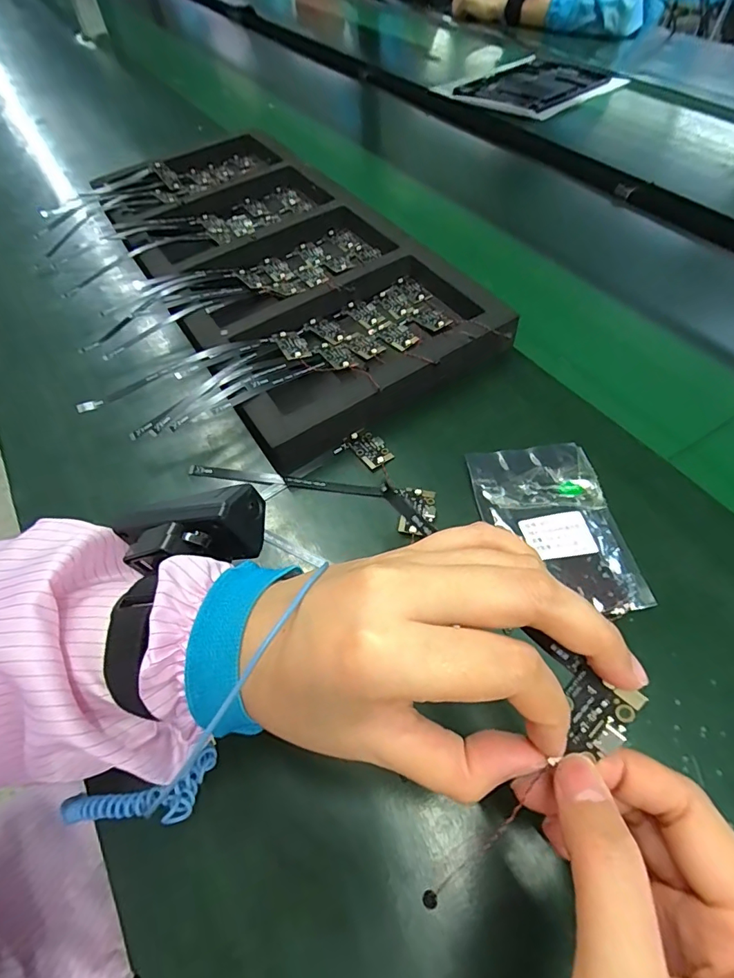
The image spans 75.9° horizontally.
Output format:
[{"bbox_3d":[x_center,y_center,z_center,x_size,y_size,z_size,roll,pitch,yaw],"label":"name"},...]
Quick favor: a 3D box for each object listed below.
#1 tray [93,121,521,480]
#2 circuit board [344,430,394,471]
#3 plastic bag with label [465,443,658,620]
[{"bbox_3d":[-0.103,-0.239,0.468,0.226,0.044,0.514,-28,60,-16],"label":"tray"},{"bbox_3d":[0.002,-0.030,0.346,0.021,0.006,0.035,-31,61,-18],"label":"circuit board"},{"bbox_3d":[0.117,0.022,0.298,0.080,0.009,0.120,-7,56,-3],"label":"plastic bag with label"}]

